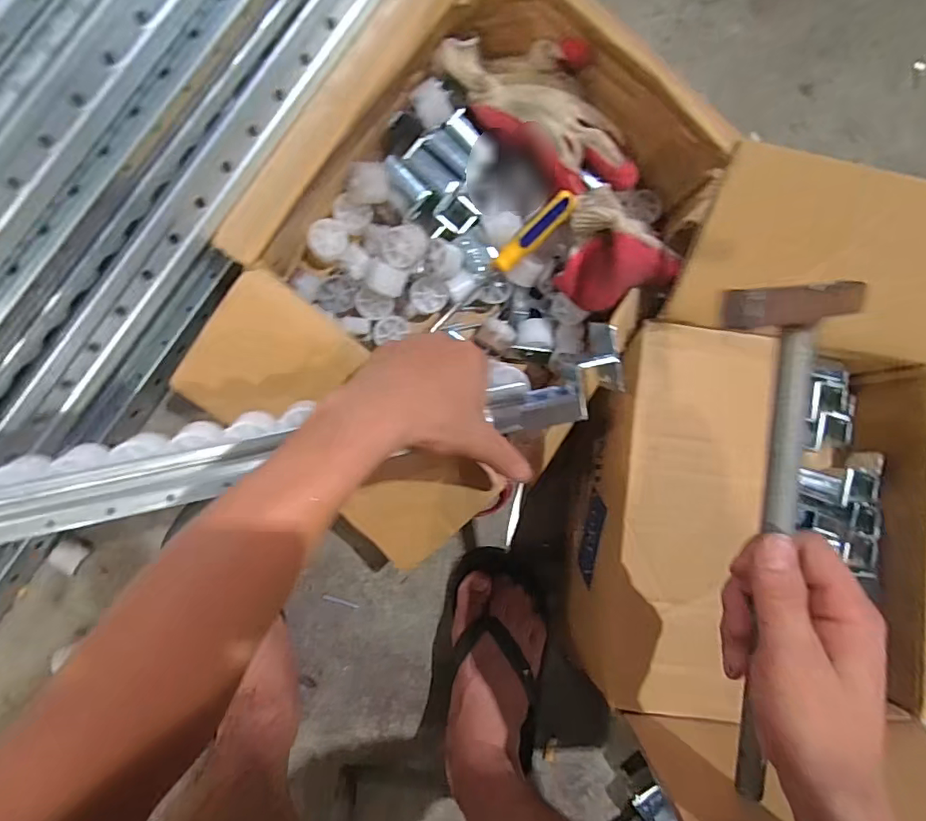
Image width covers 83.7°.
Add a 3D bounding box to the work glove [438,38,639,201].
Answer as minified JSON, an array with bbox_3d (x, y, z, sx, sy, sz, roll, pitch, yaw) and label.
[{"bbox_3d":[0.077,-0.272,0.469,0.106,0.051,0.194,-38,97,-6],"label":"work glove"}]

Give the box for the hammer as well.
[{"bbox_3d":[0.169,0.084,0.277,0.075,0.019,0.295,-6,105,-8],"label":"hammer"}]

